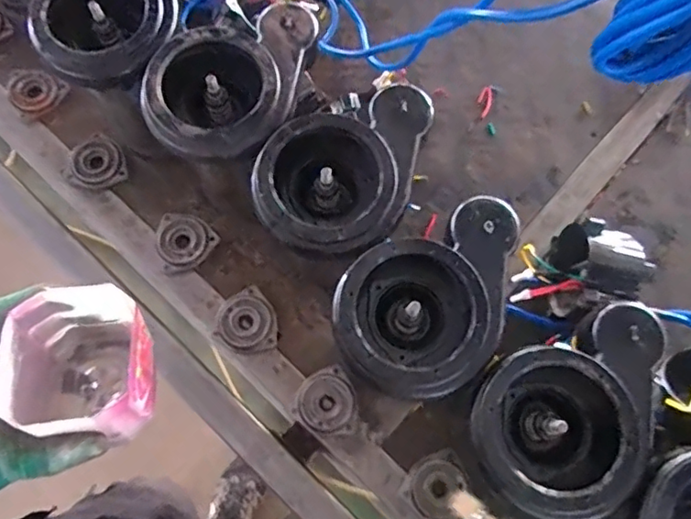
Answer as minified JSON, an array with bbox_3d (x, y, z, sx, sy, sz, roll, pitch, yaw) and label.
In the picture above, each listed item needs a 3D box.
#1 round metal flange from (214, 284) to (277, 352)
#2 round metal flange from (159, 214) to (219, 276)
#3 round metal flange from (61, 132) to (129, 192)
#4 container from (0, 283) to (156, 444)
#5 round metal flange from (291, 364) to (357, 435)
[{"bbox_3d":[-0.101,0.067,0.586,0.066,0.015,0.063,0,73,-1],"label":"round metal flange"},{"bbox_3d":[-0.178,-0.021,0.608,0.063,0.024,0.063,0,73,-1],"label":"round metal flange"},{"bbox_3d":[-0.282,-0.106,0.644,0.065,0.028,0.068,0,73,-1],"label":"round metal flange"},{"bbox_3d":[-0.173,0.072,0.377,0.084,0.102,0.088,0,73,-1],"label":"container"},{"bbox_3d":[-0.016,0.145,0.568,0.063,0.018,0.063,0,73,-1],"label":"round metal flange"}]

